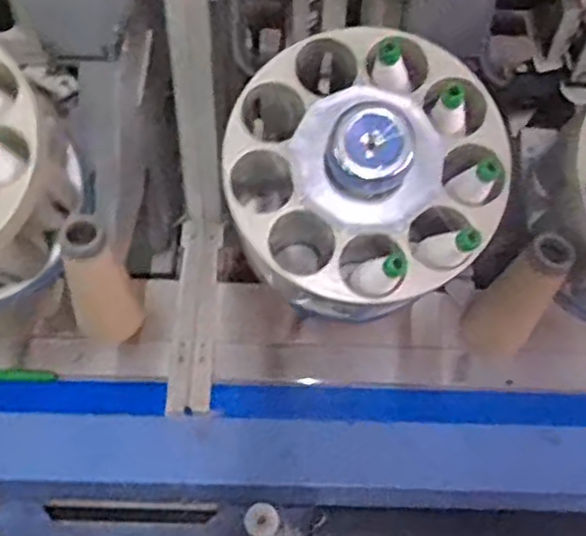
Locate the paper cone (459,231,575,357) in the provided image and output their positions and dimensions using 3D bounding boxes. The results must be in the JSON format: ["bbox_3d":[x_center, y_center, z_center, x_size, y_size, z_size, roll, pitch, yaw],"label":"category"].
[{"bbox_3d":[0.223,0.031,0.731,0.064,0.166,0.063,37,65,18],"label":"paper cone"}]

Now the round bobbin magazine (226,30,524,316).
[{"bbox_3d":[0.068,-0.092,0.652,0.248,0.133,0.248,0,81,-2],"label":"round bobbin magazine"}]

